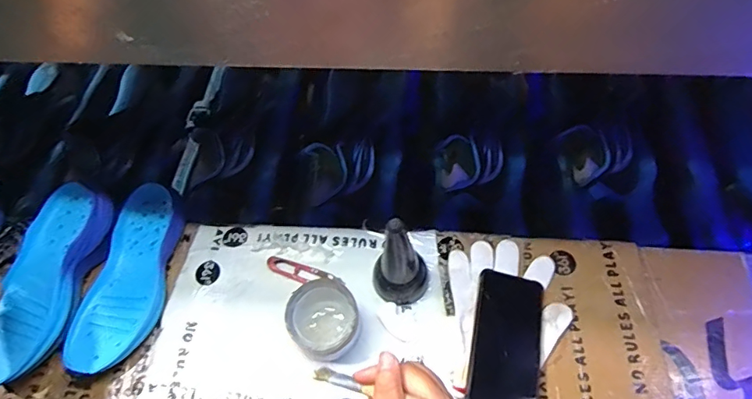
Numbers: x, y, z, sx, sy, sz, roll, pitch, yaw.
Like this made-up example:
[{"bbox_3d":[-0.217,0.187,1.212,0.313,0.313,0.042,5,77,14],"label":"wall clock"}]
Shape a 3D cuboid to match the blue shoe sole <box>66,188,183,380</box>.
[{"bbox_3d":[-0.315,0.096,0.620,0.092,0.045,0.238,7,62,8],"label":"blue shoe sole"}]

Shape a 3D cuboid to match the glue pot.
[{"bbox_3d":[-0.059,0.142,0.567,0.081,0.046,0.082,-2,61,3],"label":"glue pot"}]

